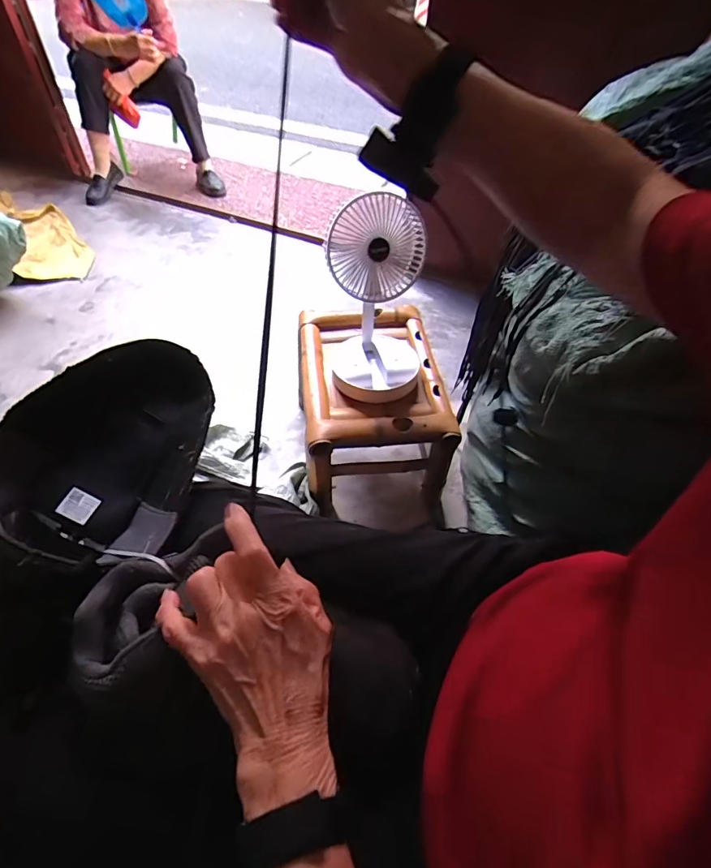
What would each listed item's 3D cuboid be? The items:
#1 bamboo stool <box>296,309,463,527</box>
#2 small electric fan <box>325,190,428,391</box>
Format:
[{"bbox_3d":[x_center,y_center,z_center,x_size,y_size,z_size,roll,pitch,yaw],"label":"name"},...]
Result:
[{"bbox_3d":[0.028,-0.042,0.956,0.260,0.263,0.368,-4,50,-6],"label":"bamboo stool"},{"bbox_3d":[0.037,-0.223,0.805,0.170,0.339,0.164,2,49,-1],"label":"small electric fan"}]

